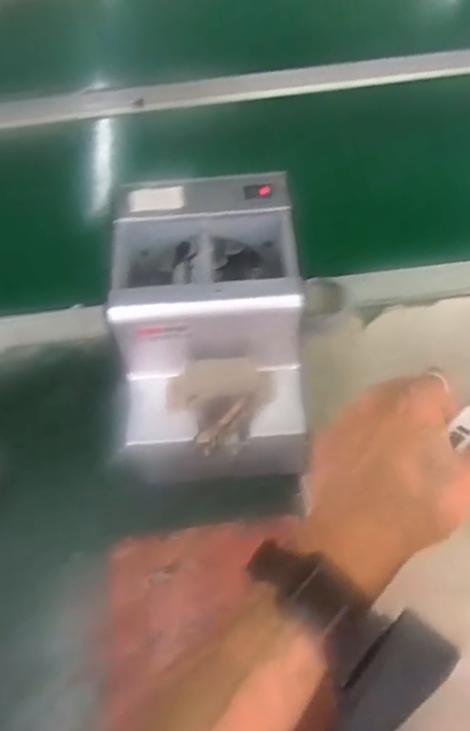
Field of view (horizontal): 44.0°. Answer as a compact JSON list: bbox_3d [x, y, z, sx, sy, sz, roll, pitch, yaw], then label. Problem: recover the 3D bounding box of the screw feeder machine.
[{"bbox_3d":[-0.016,-0.027,0.421,0.128,0.125,0.173,-4,57,2],"label":"screw feeder machine"}]

